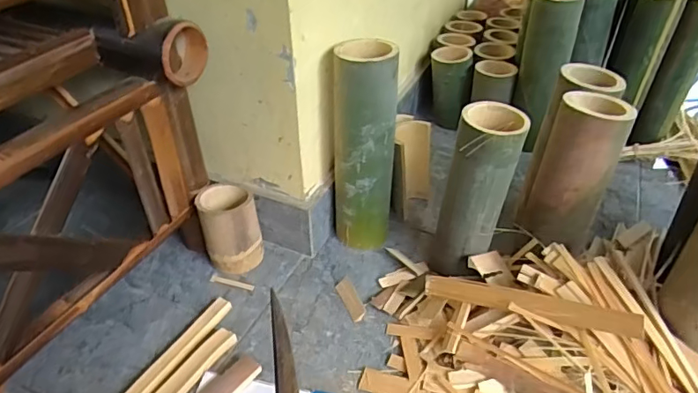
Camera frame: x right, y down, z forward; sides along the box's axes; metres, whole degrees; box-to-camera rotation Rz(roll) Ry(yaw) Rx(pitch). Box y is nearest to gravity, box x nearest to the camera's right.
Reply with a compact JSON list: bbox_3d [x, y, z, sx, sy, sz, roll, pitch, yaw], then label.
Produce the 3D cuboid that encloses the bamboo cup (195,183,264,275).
[{"bbox_3d":[-0.183,0.055,0.806,0.084,0.127,0.081,0,37,0],"label":"bamboo cup"}]

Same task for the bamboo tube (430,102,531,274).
[{"bbox_3d":[0.179,-0.002,0.725,0.096,0.246,0.092,10,38,14],"label":"bamboo tube"}]

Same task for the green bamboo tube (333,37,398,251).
[{"bbox_3d":[0.024,-0.066,0.801,0.092,0.330,0.094,2,37,4],"label":"green bamboo tube"}]

